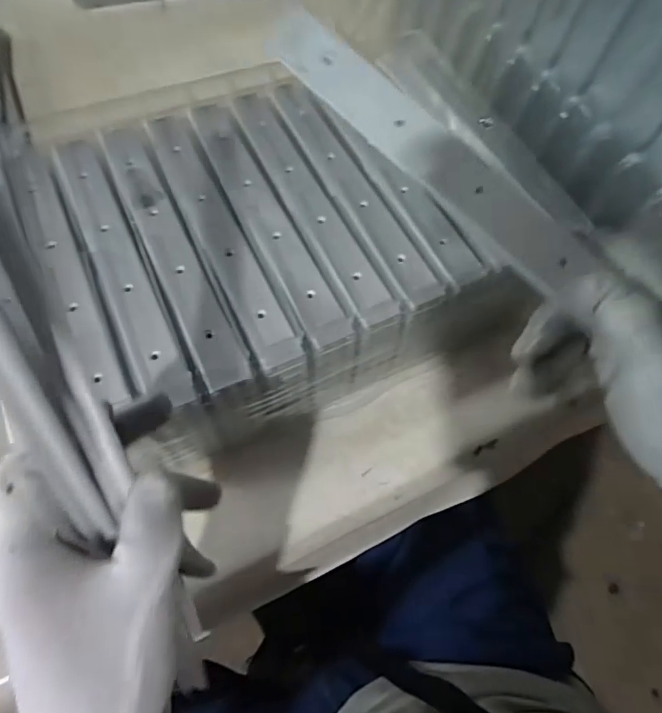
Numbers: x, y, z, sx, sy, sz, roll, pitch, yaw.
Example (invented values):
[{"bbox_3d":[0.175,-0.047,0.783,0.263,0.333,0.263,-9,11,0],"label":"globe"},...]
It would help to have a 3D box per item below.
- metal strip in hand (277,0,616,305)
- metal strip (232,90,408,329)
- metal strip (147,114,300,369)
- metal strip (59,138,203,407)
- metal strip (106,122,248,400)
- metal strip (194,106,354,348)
[{"bbox_3d":[0.057,-0.117,0.284,0.218,0.011,0.029,43,97,7],"label":"metal strip in hand"},{"bbox_3d":[-0.018,-0.133,0.415,0.035,0.008,0.253,-24,68,-14],"label":"metal strip"},{"bbox_3d":[-0.090,-0.102,0.394,0.035,0.009,0.252,-23,68,-13],"label":"metal strip"},{"bbox_3d":[-0.159,-0.070,0.375,0.033,0.008,0.254,-23,68,-13],"label":"metal strip"},{"bbox_3d":[-0.125,-0.086,0.385,0.034,0.009,0.254,-23,68,-13],"label":"metal strip"},{"bbox_3d":[-0.053,-0.116,0.404,0.035,0.009,0.249,-23,68,-13],"label":"metal strip"}]

